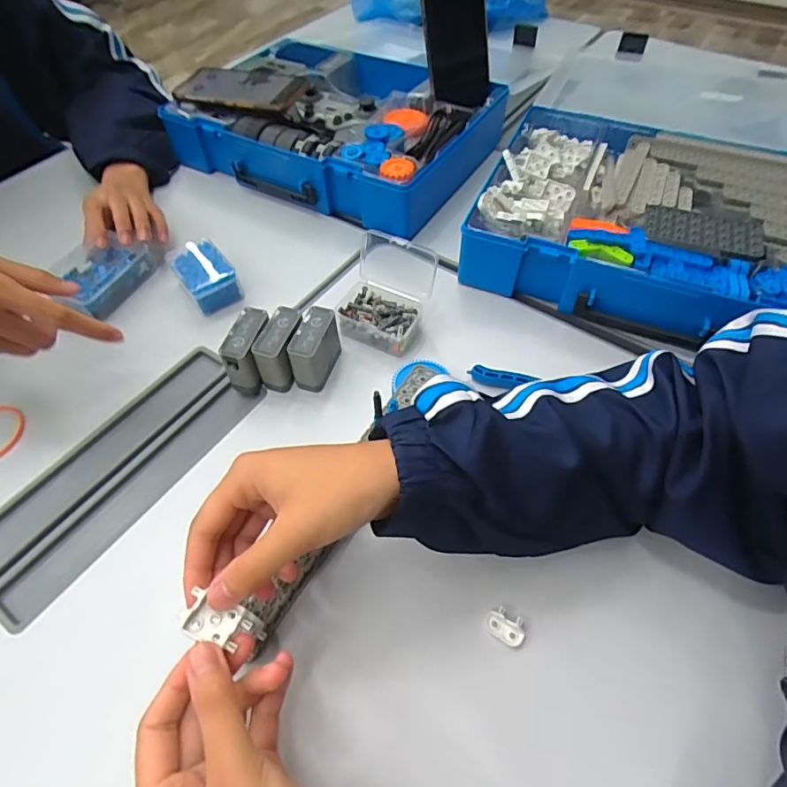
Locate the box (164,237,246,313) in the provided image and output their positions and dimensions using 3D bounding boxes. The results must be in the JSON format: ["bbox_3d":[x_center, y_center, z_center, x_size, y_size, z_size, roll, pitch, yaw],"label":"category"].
[{"bbox_3d":[-0.191,-0.119,0.509,0.046,0.038,0.079,-32,59,-20],"label":"box"}]

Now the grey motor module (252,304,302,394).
[{"bbox_3d":[-0.096,-0.037,0.438,0.026,0.055,0.055,10,55,8],"label":"grey motor module"}]

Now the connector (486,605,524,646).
[{"bbox_3d":[0.074,0.151,0.327,0.024,0.004,0.018,26,58,18],"label":"connector"}]

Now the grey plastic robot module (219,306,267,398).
[{"bbox_3d":[-0.124,-0.037,0.438,0.026,0.056,0.055,6,54,5],"label":"grey plastic robot module"}]

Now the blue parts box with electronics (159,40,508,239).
[{"bbox_3d":[-0.072,-0.348,0.646,0.375,0.081,0.275,26,58,18],"label":"blue parts box with electronics"}]

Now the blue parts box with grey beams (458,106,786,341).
[{"bbox_3d":[0.273,-0.171,0.513,0.347,0.075,0.266,18,56,13],"label":"blue parts box with grey beams"}]

